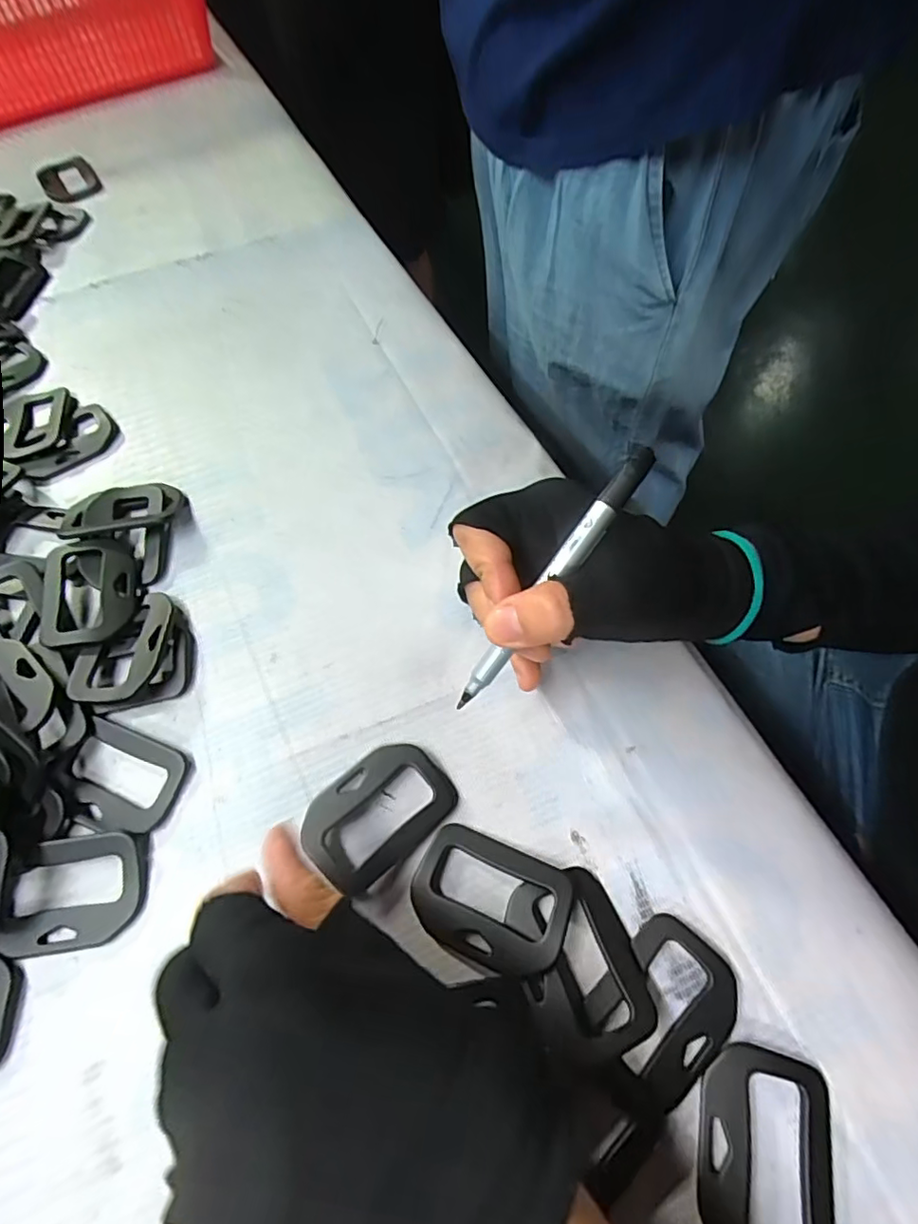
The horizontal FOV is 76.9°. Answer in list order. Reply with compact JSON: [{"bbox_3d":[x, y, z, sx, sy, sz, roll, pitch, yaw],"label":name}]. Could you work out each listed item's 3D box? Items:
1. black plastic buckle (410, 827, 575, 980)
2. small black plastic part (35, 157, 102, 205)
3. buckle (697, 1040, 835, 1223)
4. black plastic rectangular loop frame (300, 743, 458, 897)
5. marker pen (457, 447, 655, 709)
[{"bbox_3d":[0.011,0.112,0.225,0.059,0.011,0.042,22,66,13],"label":"black plastic buckle"},{"bbox_3d":[-0.325,-0.360,0.481,0.043,0.005,0.067,-30,66,-13],"label":"small black plastic part"},{"bbox_3d":[0.102,0.180,0.190,0.043,0.005,0.061,9,64,7],"label":"buckle"},{"bbox_3d":[-0.035,0.082,0.243,0.061,0.008,0.044,-40,68,-17],"label":"black plastic rectangular loop frame"},{"bbox_3d":[0.036,-0.012,0.224,0.009,0.008,0.122,37,95,19],"label":"marker pen"}]

